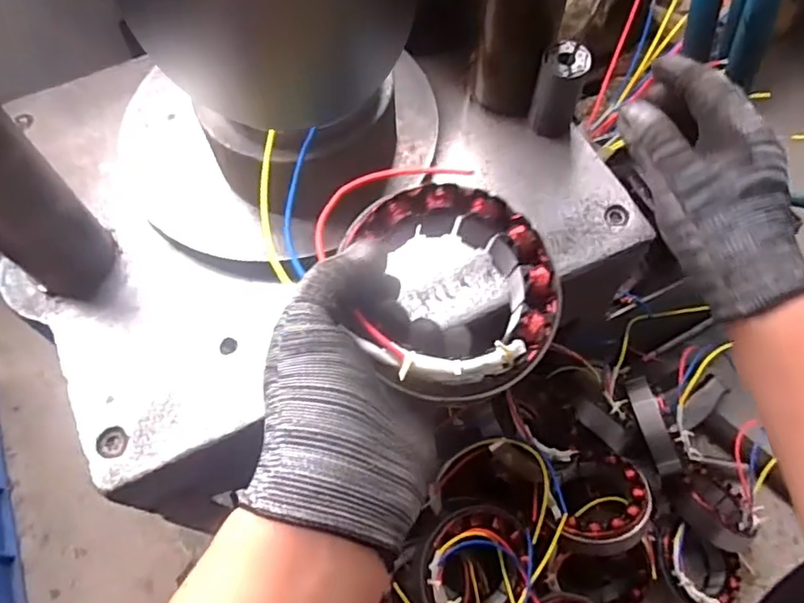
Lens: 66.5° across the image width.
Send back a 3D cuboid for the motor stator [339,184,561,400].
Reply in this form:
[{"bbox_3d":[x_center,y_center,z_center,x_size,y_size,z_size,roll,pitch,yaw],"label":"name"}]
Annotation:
[{"bbox_3d":[0.029,-0.009,0.315,0.101,0.026,0.111,0,65,1],"label":"motor stator"}]

